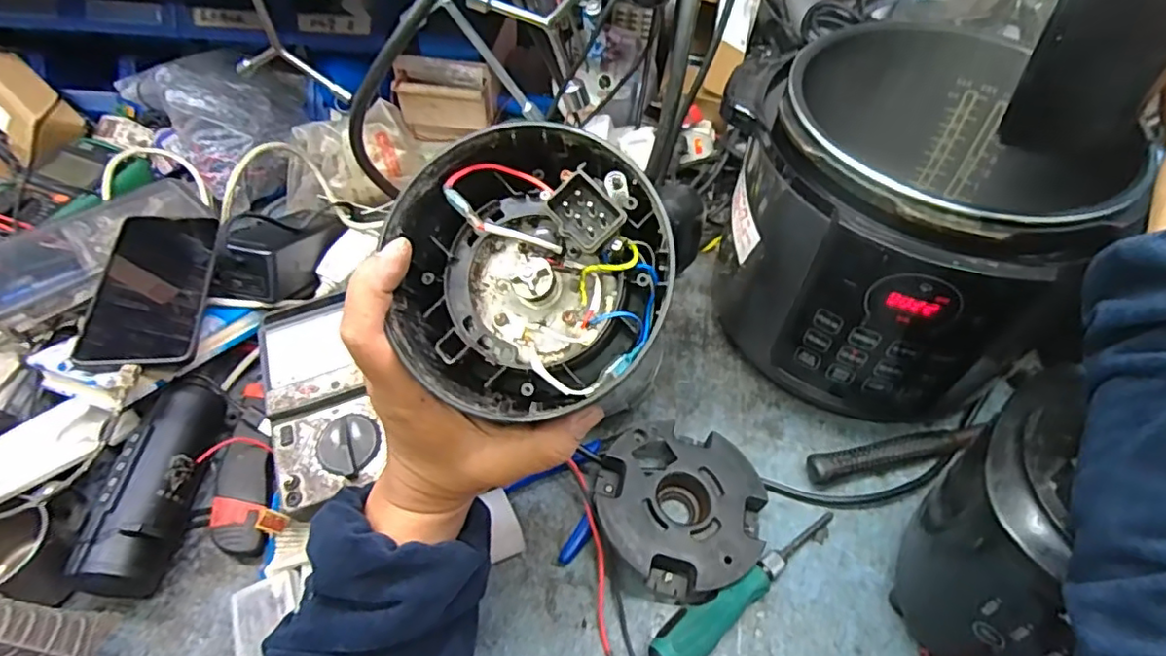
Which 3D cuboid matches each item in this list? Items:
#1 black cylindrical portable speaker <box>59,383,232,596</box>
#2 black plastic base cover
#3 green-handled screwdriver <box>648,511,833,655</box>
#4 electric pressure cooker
[{"bbox_3d":[-0.314,0.109,0.458,0.043,0.055,0.171,0,52,-1],"label":"black cylindrical portable speaker"},{"bbox_3d":[0.076,0.137,0.467,0.127,0.040,0.129,34,59,23],"label":"black plastic base cover"},{"bbox_3d":[0.120,0.183,0.434,0.179,0.028,0.030,-31,58,-23],"label":"green-handled screwdriver"},{"bbox_3d":[0.267,-0.082,0.501,0.264,0.220,0.236,-22,55,-17],"label":"electric pressure cooker"}]

